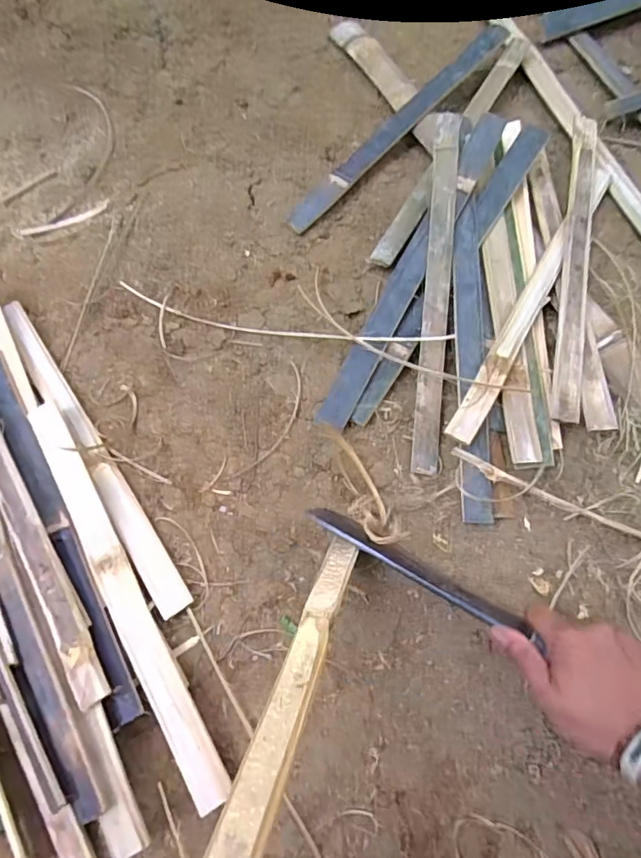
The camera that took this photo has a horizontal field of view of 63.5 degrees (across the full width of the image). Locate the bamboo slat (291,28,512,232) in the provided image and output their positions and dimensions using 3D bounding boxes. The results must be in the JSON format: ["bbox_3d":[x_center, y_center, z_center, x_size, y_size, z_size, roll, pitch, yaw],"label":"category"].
[{"bbox_3d":[0.107,-0.394,0.665,0.034,0.013,0.409,41,80,16],"label":"bamboo slat"}]

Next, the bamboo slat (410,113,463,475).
[{"bbox_3d":[0.125,-0.151,0.550,0.029,0.013,0.394,5,81,4],"label":"bamboo slat"}]

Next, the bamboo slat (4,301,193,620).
[{"bbox_3d":[-0.239,0.018,0.532,0.030,0.009,0.383,-26,72,-33],"label":"bamboo slat"}]

